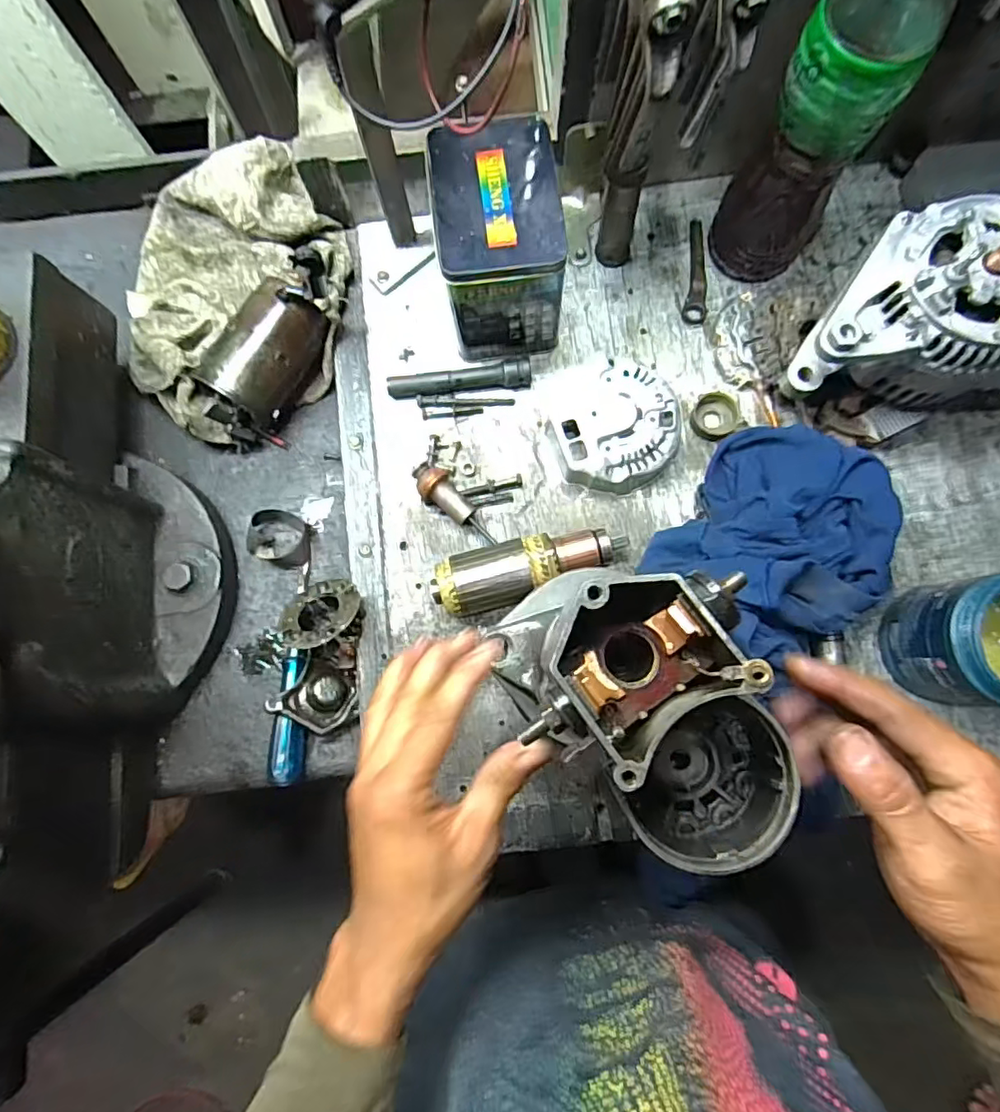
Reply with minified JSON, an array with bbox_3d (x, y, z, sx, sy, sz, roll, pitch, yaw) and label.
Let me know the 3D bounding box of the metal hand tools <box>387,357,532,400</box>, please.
[{"bbox_3d":[-0.036,-0.155,0.522,0.126,0.023,0.020,-7,81,2],"label":"metal hand tools"}]

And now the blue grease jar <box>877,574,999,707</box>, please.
[{"bbox_3d":[0.352,0.061,0.431,0.089,0.104,0.084,0,81,3],"label":"blue grease jar"}]

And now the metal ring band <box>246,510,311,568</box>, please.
[{"bbox_3d":[-0.198,-0.017,0.529,0.055,0.020,0.047,18,81,4],"label":"metal ring band"}]

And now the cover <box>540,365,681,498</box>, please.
[{"bbox_3d":[0.097,-0.112,0.501,0.111,0.037,0.113,1,81,3],"label":"cover"}]

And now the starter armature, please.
[{"bbox_3d":[0.025,0.011,0.477,0.152,0.052,0.049,-14,80,-1],"label":"starter armature"}]

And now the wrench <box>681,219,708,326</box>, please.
[{"bbox_3d":[0.179,-0.263,0.537,0.021,0.010,0.107,2,81,3],"label":"wrench"}]

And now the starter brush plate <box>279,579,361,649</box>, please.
[{"bbox_3d":[-0.151,0.048,0.492,0.070,0.011,0.070,-4,44,17],"label":"starter brush plate"}]

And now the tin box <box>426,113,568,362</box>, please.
[{"bbox_3d":[0.000,-0.251,0.480,0.088,0.130,0.125,-8,81,1],"label":"tin box"}]

